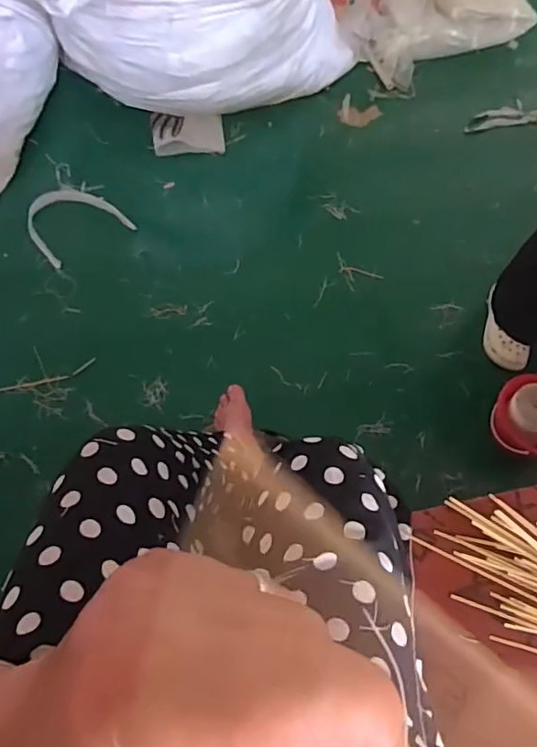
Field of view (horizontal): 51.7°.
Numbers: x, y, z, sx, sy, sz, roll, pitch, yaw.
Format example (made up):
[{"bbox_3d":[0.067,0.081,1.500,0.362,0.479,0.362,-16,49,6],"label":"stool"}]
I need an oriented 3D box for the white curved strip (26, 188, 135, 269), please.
[{"bbox_3d":[-0.557,-0.446,1.578,0.255,0.033,0.244,-35,72,-16],"label":"white curved strip"}]

